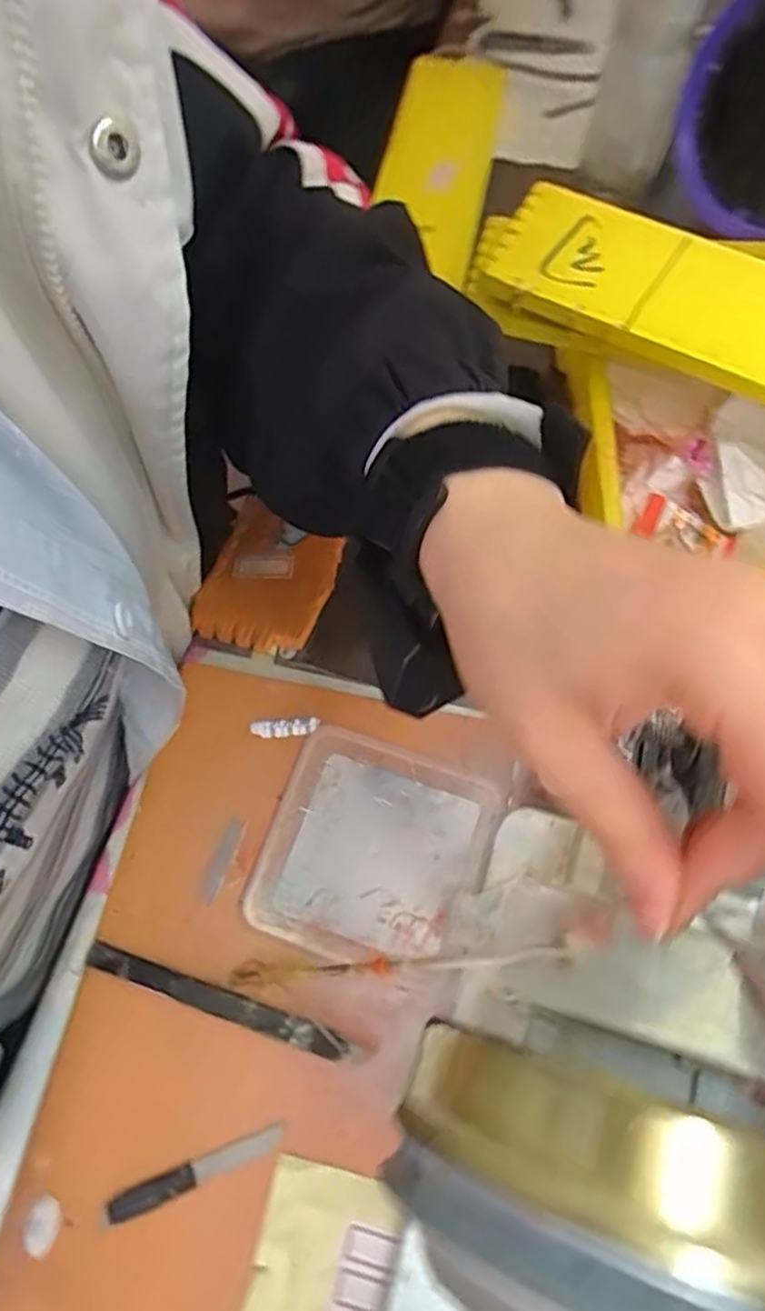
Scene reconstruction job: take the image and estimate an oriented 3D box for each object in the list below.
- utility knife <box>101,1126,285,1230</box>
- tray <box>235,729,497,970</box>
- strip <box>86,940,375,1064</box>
[{"bbox_3d":[-0.081,0.221,0.302,0.078,0.004,0.010,-20,69,-8],"label":"utility knife"},{"bbox_3d":[-0.006,0.096,0.354,0.103,0.014,0.104,18,68,8],"label":"tray"},{"bbox_3d":[-0.072,0.160,0.324,0.135,0.009,0.012,17,68,7],"label":"strip"}]

